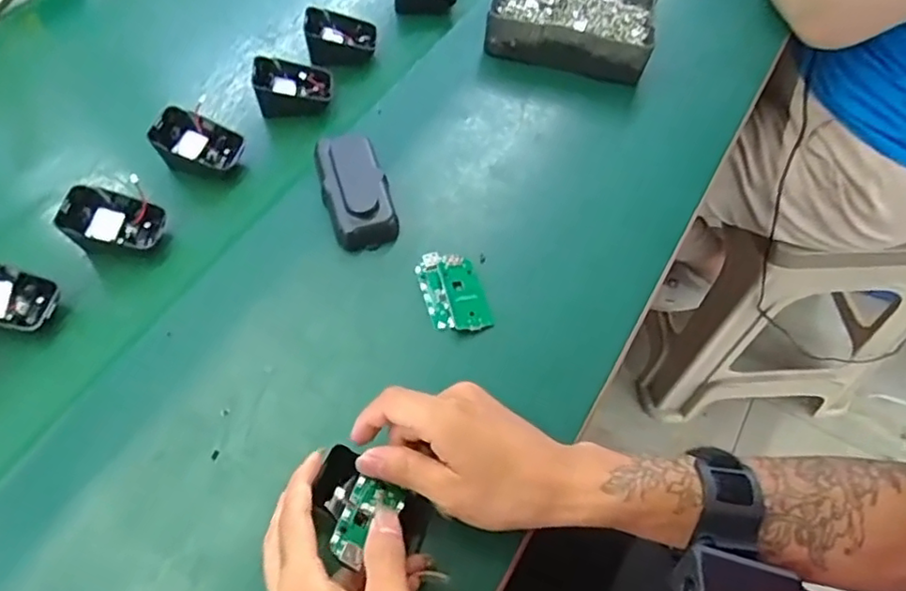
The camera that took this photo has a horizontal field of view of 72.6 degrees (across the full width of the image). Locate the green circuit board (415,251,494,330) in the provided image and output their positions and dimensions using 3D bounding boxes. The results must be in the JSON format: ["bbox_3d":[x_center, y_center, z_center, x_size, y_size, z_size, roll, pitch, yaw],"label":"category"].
[{"bbox_3d":[0.000,-0.003,0.468,0.044,0.013,0.068,-14,60,-10],"label":"green circuit board"}]

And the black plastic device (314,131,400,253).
[{"bbox_3d":[-0.079,-0.086,0.503,0.052,0.032,0.105,-12,60,-9],"label":"black plastic device"}]

